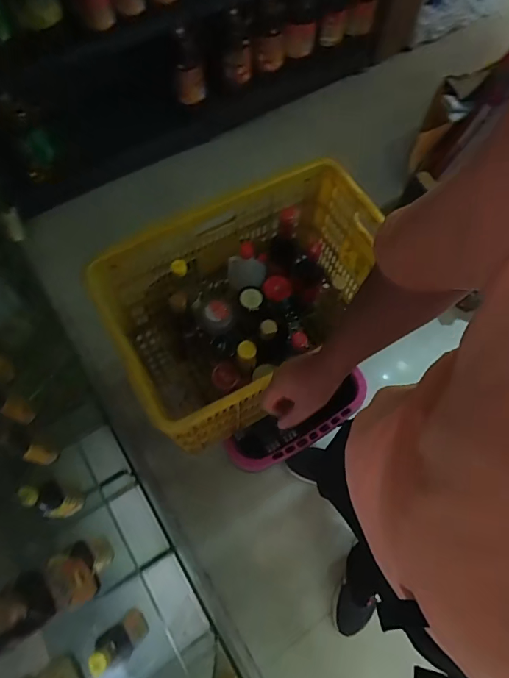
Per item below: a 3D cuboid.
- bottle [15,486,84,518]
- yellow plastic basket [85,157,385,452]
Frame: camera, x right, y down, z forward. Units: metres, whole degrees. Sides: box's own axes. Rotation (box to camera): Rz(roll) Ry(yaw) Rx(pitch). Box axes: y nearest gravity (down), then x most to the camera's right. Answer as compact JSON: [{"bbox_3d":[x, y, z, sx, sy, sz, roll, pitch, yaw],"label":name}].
[{"bbox_3d":[-0.408,0.329,0.849,0.052,0.179,0.056,1,68,-1],"label":"bottle"},{"bbox_3d":[0.003,-0.066,0.896,0.521,0.314,0.361,-27,71,-12],"label":"yellow plastic basket"}]

